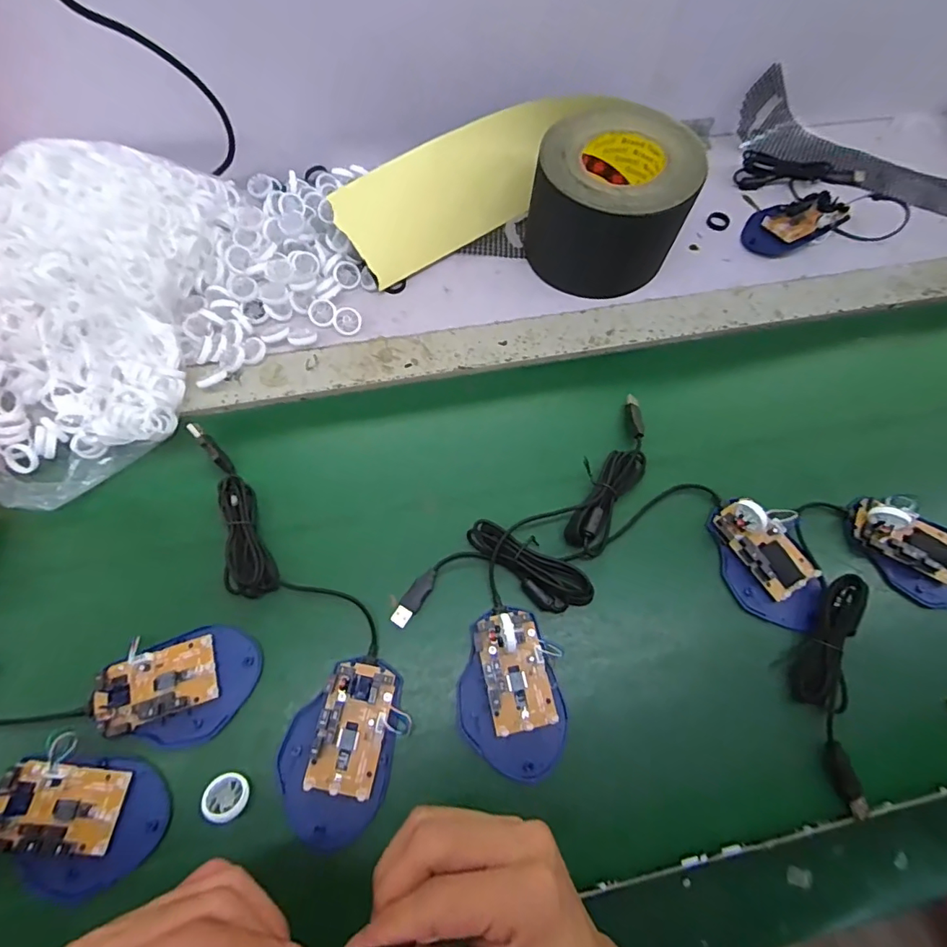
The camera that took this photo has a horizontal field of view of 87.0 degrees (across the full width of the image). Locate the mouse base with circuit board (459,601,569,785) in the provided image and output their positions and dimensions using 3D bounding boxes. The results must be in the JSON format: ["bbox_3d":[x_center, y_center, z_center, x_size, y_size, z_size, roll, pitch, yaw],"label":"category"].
[{"bbox_3d":[0.027,0.149,0.346,0.071,0.027,0.109,-2,66,-3],"label":"mouse base with circuit board"}]

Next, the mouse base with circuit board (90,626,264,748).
[{"bbox_3d":[-0.205,0.149,0.347,0.105,0.014,0.072,-10,66,-6],"label":"mouse base with circuit board"}]

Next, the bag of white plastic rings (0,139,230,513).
[{"bbox_3d":[-0.345,-0.138,0.424,0.183,0.105,0.317,3,65,-1],"label":"bag of white plastic rings"}]

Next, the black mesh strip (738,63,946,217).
[{"bbox_3d":[0.474,-0.372,0.578,0.330,0.069,0.090,24,67,9],"label":"black mesh strip"}]

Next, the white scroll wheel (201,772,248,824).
[{"bbox_3d":[-0.158,0.207,0.320,0.026,0.014,0.026,1,65,-2],"label":"white scroll wheel"}]

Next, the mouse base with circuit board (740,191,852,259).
[{"bbox_3d":[0.352,-0.280,0.550,0.098,0.035,0.061,-12,66,-7],"label":"mouse base with circuit board"}]

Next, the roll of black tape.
[{"bbox_3d":[0.040,-0.276,0.502,0.327,0.103,0.149,0,65,-2],"label":"roll of black tape"}]

